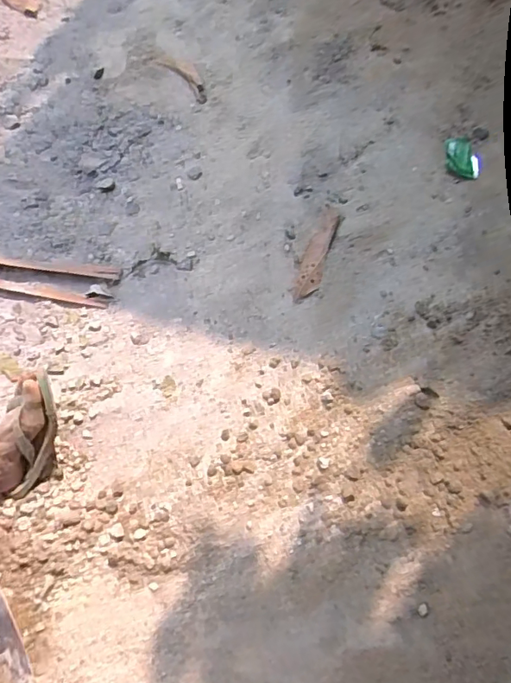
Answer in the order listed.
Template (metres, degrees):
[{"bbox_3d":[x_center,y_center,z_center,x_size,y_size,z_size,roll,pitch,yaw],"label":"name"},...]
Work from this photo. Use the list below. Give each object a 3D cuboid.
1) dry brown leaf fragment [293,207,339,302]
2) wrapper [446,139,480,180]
[{"bbox_3d":[0.127,-0.184,1.071,0.049,0.013,0.218,18,69,7],"label":"dry brown leaf fragment"},{"bbox_3d":[0.438,-0.389,1.105,0.061,0.022,0.112,1,70,7],"label":"wrapper"}]

